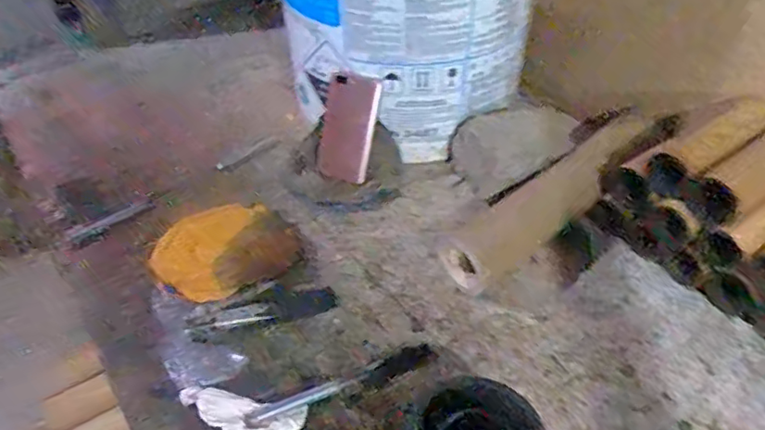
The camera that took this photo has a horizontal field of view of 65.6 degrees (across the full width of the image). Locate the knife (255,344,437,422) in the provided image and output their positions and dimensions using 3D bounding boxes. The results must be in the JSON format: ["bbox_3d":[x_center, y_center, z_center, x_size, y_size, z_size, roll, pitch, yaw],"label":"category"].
[{"bbox_3d":[-0.033,0.160,0.565,0.186,0.007,0.029,-16,43,-19],"label":"knife"}]

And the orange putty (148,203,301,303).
[{"bbox_3d":[-0.185,0.041,0.707,0.160,0.033,0.133,-21,45,-24],"label":"orange putty"}]

